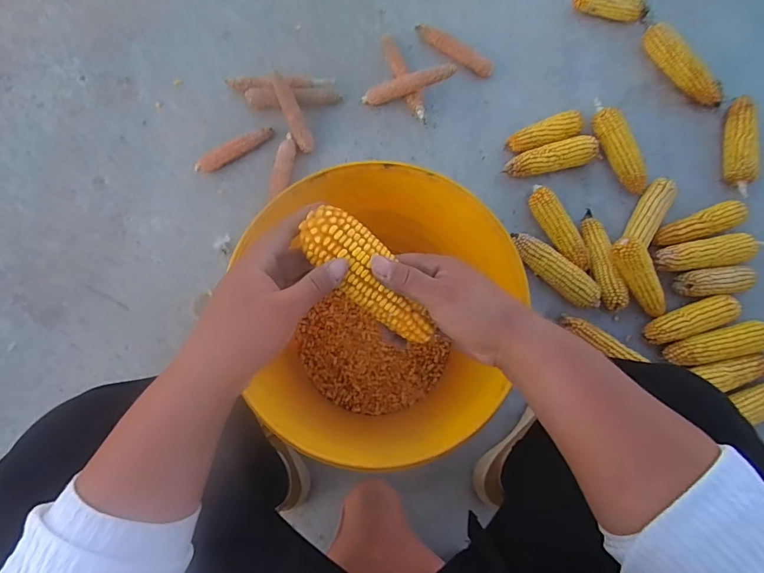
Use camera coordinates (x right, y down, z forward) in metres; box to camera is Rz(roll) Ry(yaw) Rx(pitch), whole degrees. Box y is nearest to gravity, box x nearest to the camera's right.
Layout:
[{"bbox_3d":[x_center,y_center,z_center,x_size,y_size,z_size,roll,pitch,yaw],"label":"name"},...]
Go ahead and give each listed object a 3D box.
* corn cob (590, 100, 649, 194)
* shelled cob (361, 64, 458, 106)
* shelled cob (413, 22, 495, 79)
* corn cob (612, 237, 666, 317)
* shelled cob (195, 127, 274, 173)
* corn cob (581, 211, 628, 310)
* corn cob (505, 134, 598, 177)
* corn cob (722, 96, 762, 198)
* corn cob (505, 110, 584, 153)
[{"bbox_3d":[0.433,-0.258,0.801,0.047,0.045,0.188,-19,81,-6],"label":"corn cob"},{"bbox_3d":[0.048,-0.378,0.808,0.176,0.021,0.032,-13,79,16],"label":"shelled cob"},{"bbox_3d":[0.139,-0.469,0.855,0.177,0.033,0.027,40,81,5],"label":"shelled cob"},{"bbox_3d":[0.432,-0.014,0.722,0.048,0.042,0.142,-35,104,-7],"label":"corn cob"},{"bbox_3d":[-0.268,-0.249,0.793,0.151,0.025,0.025,-31,82,-7],"label":"shelled cob"},{"bbox_3d":[0.377,-0.046,0.748,0.042,0.043,0.175,-15,81,-5],"label":"corn cob"},{"bbox_3d":[0.306,-0.232,0.788,0.161,0.040,0.051,-16,81,-5],"label":"corn cob"},{"bbox_3d":[0.667,-0.264,0.808,0.044,0.048,0.208,10,79,0],"label":"corn cob"},{"bbox_3d":[0.300,-0.283,0.804,0.138,0.039,0.048,-17,81,-5],"label":"corn cob"}]

